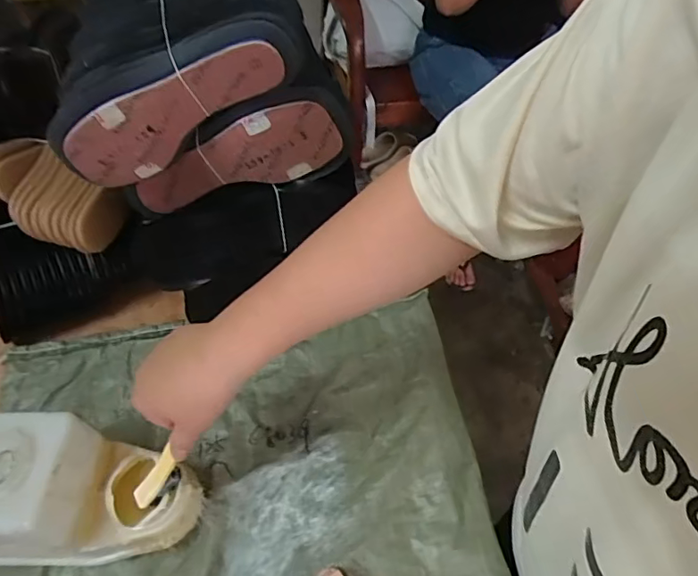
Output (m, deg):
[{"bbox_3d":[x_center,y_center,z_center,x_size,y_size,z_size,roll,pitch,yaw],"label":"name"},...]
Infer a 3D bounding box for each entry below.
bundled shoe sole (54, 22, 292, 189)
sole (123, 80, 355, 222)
[{"bbox_3d":[-0.168,-0.169,0.479,0.234,0.087,0.030,-28,55,9],"label":"bundled shoe sole"},{"bbox_3d":[-0.120,-0.136,0.541,0.248,0.107,0.033,-20,53,7],"label":"sole"}]

